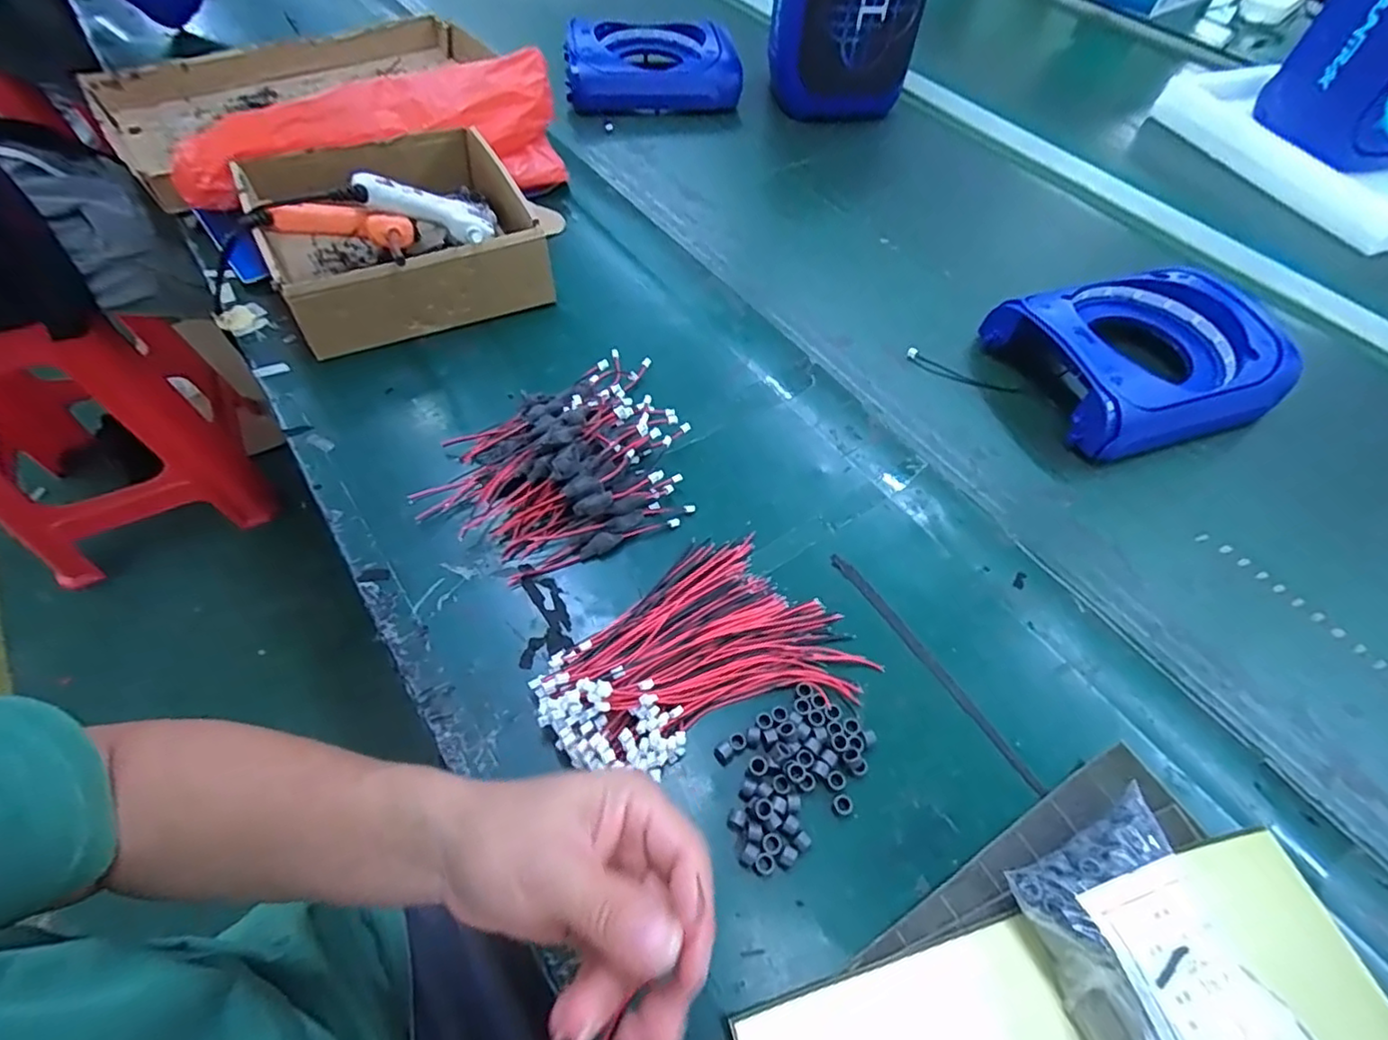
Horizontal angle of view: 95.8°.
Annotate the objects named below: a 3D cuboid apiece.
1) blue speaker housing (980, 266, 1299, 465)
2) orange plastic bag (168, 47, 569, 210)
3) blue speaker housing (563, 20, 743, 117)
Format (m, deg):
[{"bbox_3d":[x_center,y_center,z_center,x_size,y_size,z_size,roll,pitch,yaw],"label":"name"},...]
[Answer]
[{"bbox_3d":[0.403,-0.149,0.559,0.225,0.058,0.167,-13,58,-14],"label":"blue speaker housing"},{"bbox_3d":[-0.298,-0.355,0.616,0.358,0.121,0.069,-25,61,-20],"label":"orange plastic bag"},{"bbox_3d":[-0.054,-0.614,0.842,0.231,0.074,0.142,0,56,-5],"label":"blue speaker housing"}]

